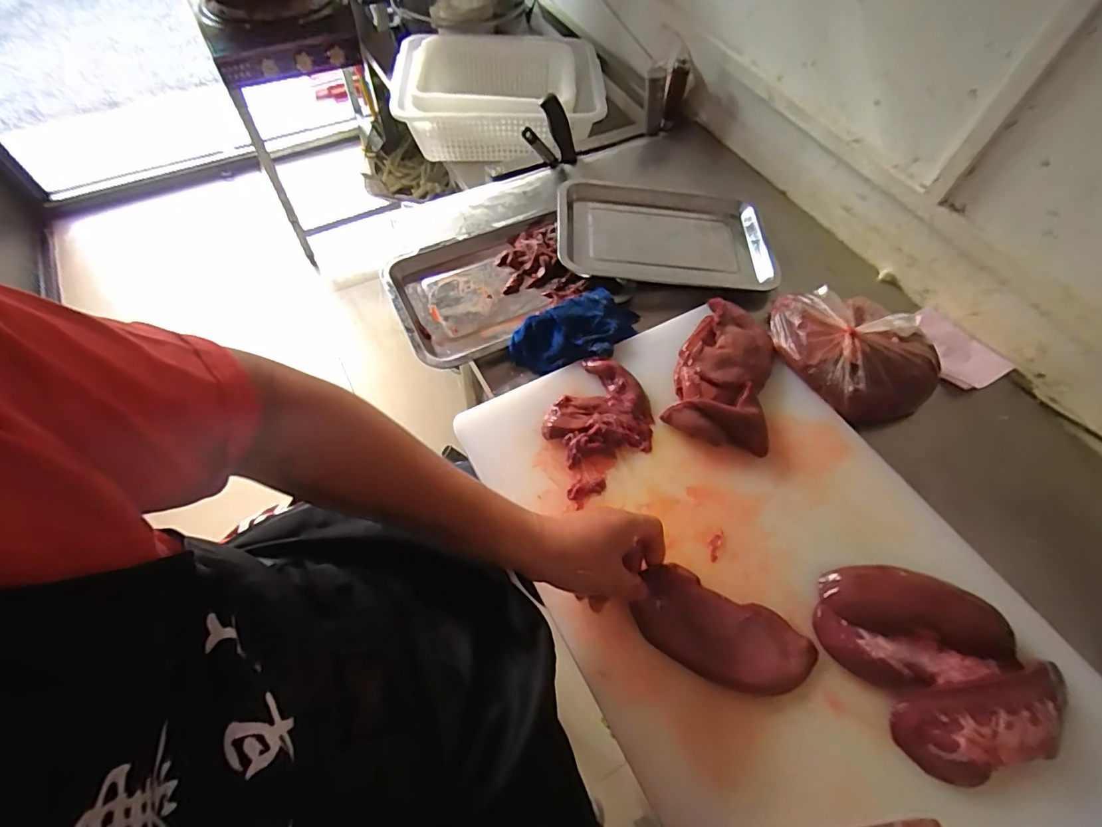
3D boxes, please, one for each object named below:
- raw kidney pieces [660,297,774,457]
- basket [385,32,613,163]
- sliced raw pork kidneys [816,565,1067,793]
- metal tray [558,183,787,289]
[{"bbox_3d":[0.205,-0.055,0.594,0.107,0.027,0.197,16,61,7],"label":"raw kidney pieces"},{"bbox_3d":[-0.096,-0.618,0.973,0.373,0.110,0.295,0,60,-2],"label":"basket"},{"bbox_3d":[0.337,0.206,0.438,0.154,0.026,0.172,-18,59,-11],"label":"sliced raw pork kidneys"},{"bbox_3d":[0.165,-0.262,0.737,0.306,0.032,0.209,4,57,-5],"label":"metal tray"}]

